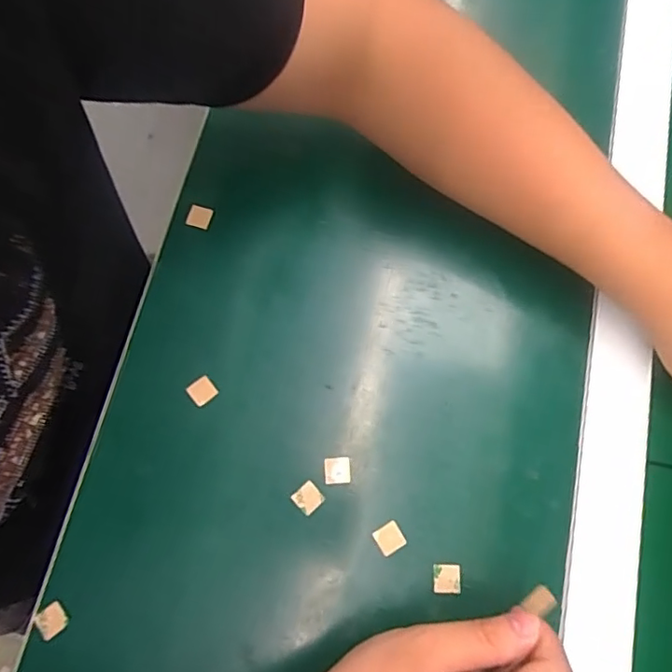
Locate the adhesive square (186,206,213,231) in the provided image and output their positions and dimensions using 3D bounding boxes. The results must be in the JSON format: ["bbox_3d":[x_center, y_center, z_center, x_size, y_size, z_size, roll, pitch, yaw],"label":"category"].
[{"bbox_3d":[-0.097,-0.084,0.391,0.016,0.004,0.015,16,74,4],"label":"adhesive square"}]

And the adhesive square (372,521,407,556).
[{"bbox_3d":[0.032,0.121,0.330,0.016,0.004,0.016,-28,76,-9],"label":"adhesive square"}]

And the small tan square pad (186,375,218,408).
[{"bbox_3d":[-0.086,0.035,0.355,0.016,0.004,0.015,-36,77,-11],"label":"small tan square pad"}]

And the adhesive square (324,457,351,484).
[{"bbox_3d":[0.001,0.083,0.341,0.016,0.004,0.016,-2,74,-2],"label":"adhesive square"}]

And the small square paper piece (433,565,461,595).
[{"bbox_3d":[0.065,0.142,0.323,0.016,0.004,0.016,1,73,-1],"label":"small square paper piece"}]

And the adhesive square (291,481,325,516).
[{"bbox_3d":[-0.017,0.099,0.336,0.016,0.004,0.016,-42,79,-12],"label":"adhesive square"}]

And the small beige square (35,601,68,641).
[{"bbox_3d":[-0.165,0.165,0.319,0.015,0.004,0.015,-39,79,-10],"label":"small beige square"}]

